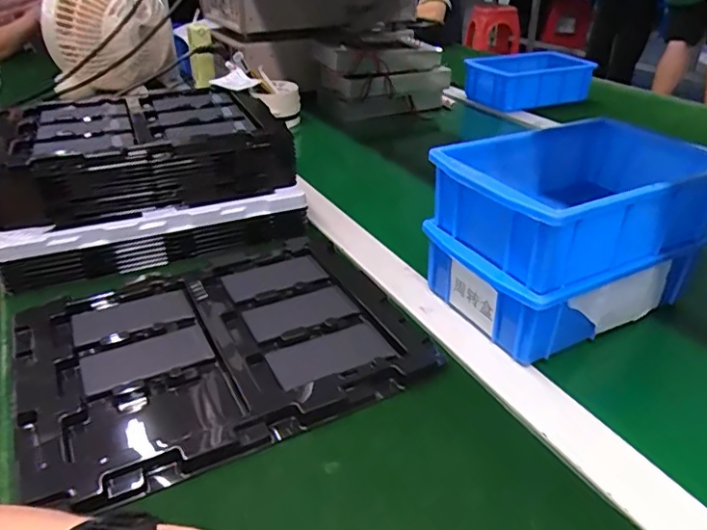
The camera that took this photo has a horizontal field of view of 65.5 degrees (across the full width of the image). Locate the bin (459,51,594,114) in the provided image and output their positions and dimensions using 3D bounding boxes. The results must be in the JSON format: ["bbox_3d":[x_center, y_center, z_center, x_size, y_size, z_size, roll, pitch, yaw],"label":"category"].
[{"bbox_3d":[0.312,-0.331,0.987,0.199,0.063,0.116,-12,34,-18],"label":"bin"}]

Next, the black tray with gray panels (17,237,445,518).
[{"bbox_3d":[-0.100,0.057,0.420,0.274,0.013,0.214,-17,36,-25],"label":"black tray with gray panels"}]

